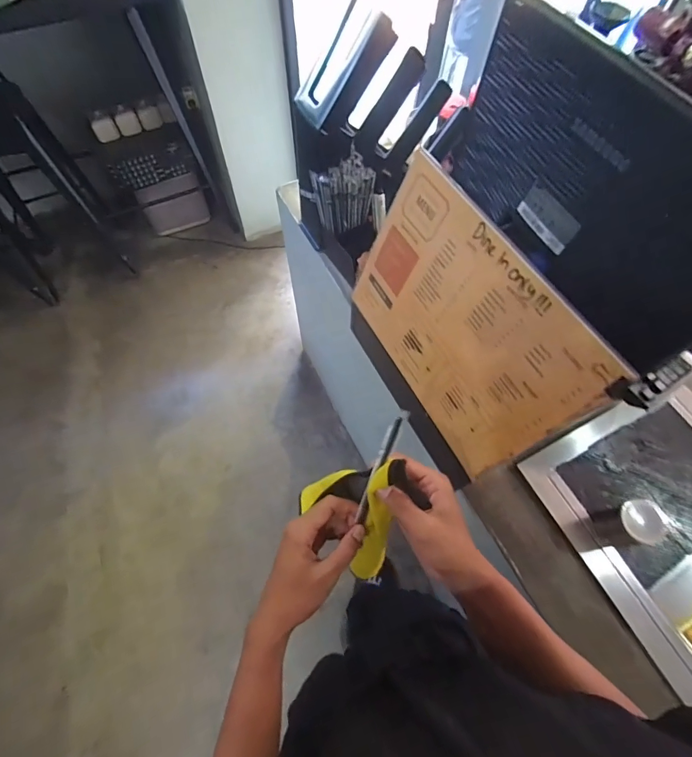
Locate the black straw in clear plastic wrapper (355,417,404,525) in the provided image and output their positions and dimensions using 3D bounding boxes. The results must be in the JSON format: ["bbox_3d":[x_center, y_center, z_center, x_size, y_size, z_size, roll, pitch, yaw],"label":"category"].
[{"bbox_3d":[0.030,0.098,0.392,0.011,0.135,0.014,20,25,6],"label":"black straw in clear plastic wrapper"}]

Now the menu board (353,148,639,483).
[{"bbox_3d":[0.157,-0.082,0.596,0.007,0.298,0.410,-16,63,-31],"label":"menu board"}]

